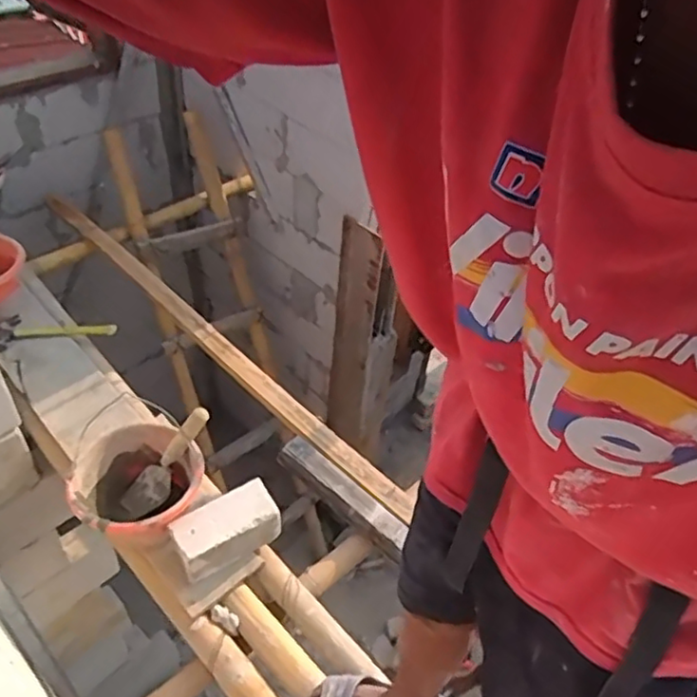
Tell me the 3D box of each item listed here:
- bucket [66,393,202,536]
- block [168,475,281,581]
[{"bbox_3d":[-0.406,0.283,1.244,0.236,0.159,0.226,3,45,-3],"label":"bucket"},{"bbox_3d":[-0.244,0.369,1.280,0.201,0.106,0.105,-24,53,-27],"label":"block"}]

